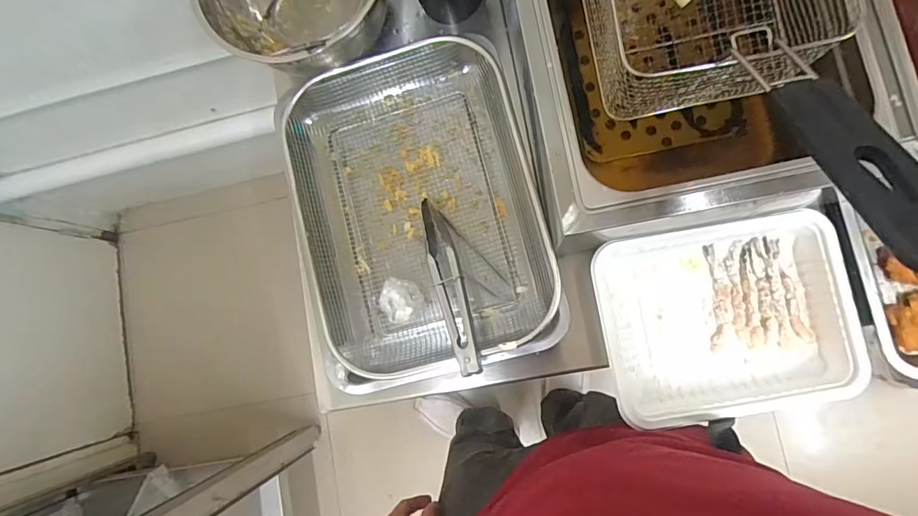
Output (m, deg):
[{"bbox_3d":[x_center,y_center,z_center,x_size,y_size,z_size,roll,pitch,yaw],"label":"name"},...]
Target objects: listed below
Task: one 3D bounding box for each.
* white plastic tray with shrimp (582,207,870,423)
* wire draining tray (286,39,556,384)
[{"bbox_3d":[0.280,0.064,0.524,0.249,0.066,0.193,-11,84,6],"label":"white plastic tray with shrimp"},{"bbox_3d":[-0.050,-0.068,0.587,0.260,0.074,0.374,-16,83,6],"label":"wire draining tray"}]

